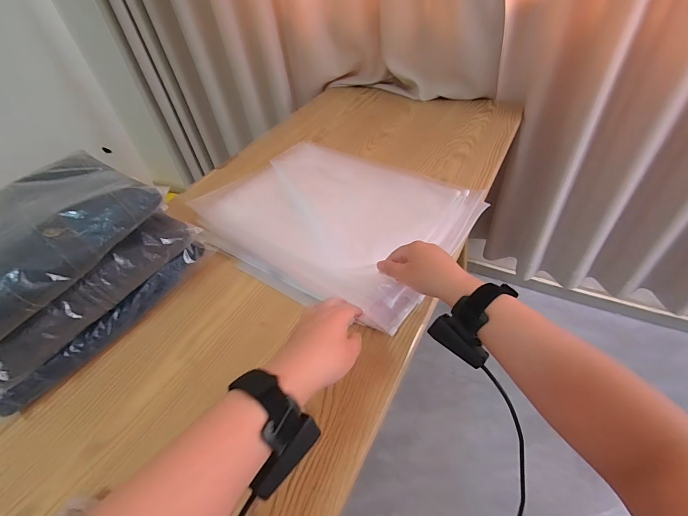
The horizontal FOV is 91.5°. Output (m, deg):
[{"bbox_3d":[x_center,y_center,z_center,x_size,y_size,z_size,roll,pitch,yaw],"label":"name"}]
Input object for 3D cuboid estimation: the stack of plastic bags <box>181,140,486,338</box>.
[{"bbox_3d":[-0.015,-0.084,0.609,0.441,0.034,0.353,23,53,25],"label":"stack of plastic bags"}]

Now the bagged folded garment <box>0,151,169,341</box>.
[{"bbox_3d":[-0.388,-0.027,0.414,0.199,0.061,0.270,26,54,27],"label":"bagged folded garment"}]

